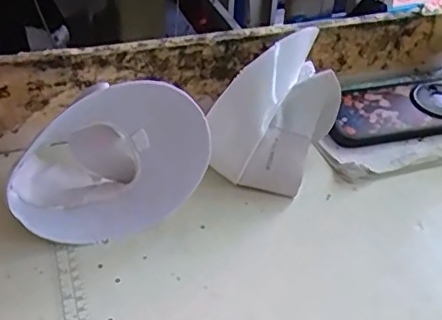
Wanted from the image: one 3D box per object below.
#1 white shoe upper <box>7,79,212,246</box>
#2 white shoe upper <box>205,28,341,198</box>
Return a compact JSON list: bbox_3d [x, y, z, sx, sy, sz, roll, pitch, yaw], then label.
[{"bbox_3d":[-0.098,-0.014,0.488,0.158,0.115,0.108,-10,38,-16],"label":"white shoe upper"},{"bbox_3d":[0.049,-0.039,0.529,0.080,0.113,0.119,21,40,23],"label":"white shoe upper"}]

